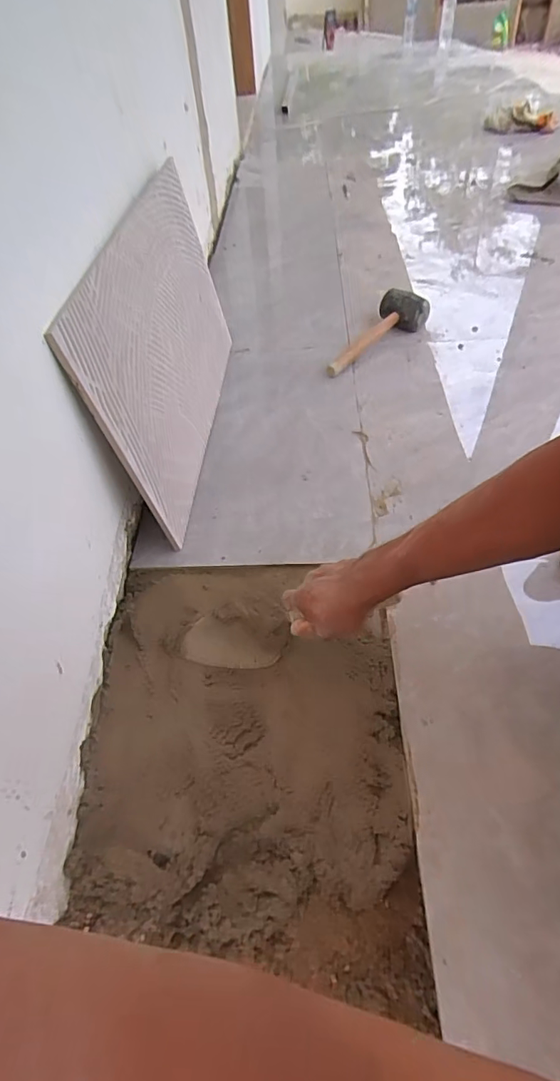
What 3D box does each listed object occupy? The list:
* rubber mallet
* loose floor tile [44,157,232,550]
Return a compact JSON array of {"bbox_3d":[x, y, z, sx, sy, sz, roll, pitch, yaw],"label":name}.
[{"bbox_3d":[0.211,-0.433,1.073,0.104,0.074,0.287,24,55,24],"label":"rubber mallet"},{"bbox_3d":[-0.170,-0.321,0.810,0.017,0.347,0.591,-6,50,11],"label":"loose floor tile"}]

